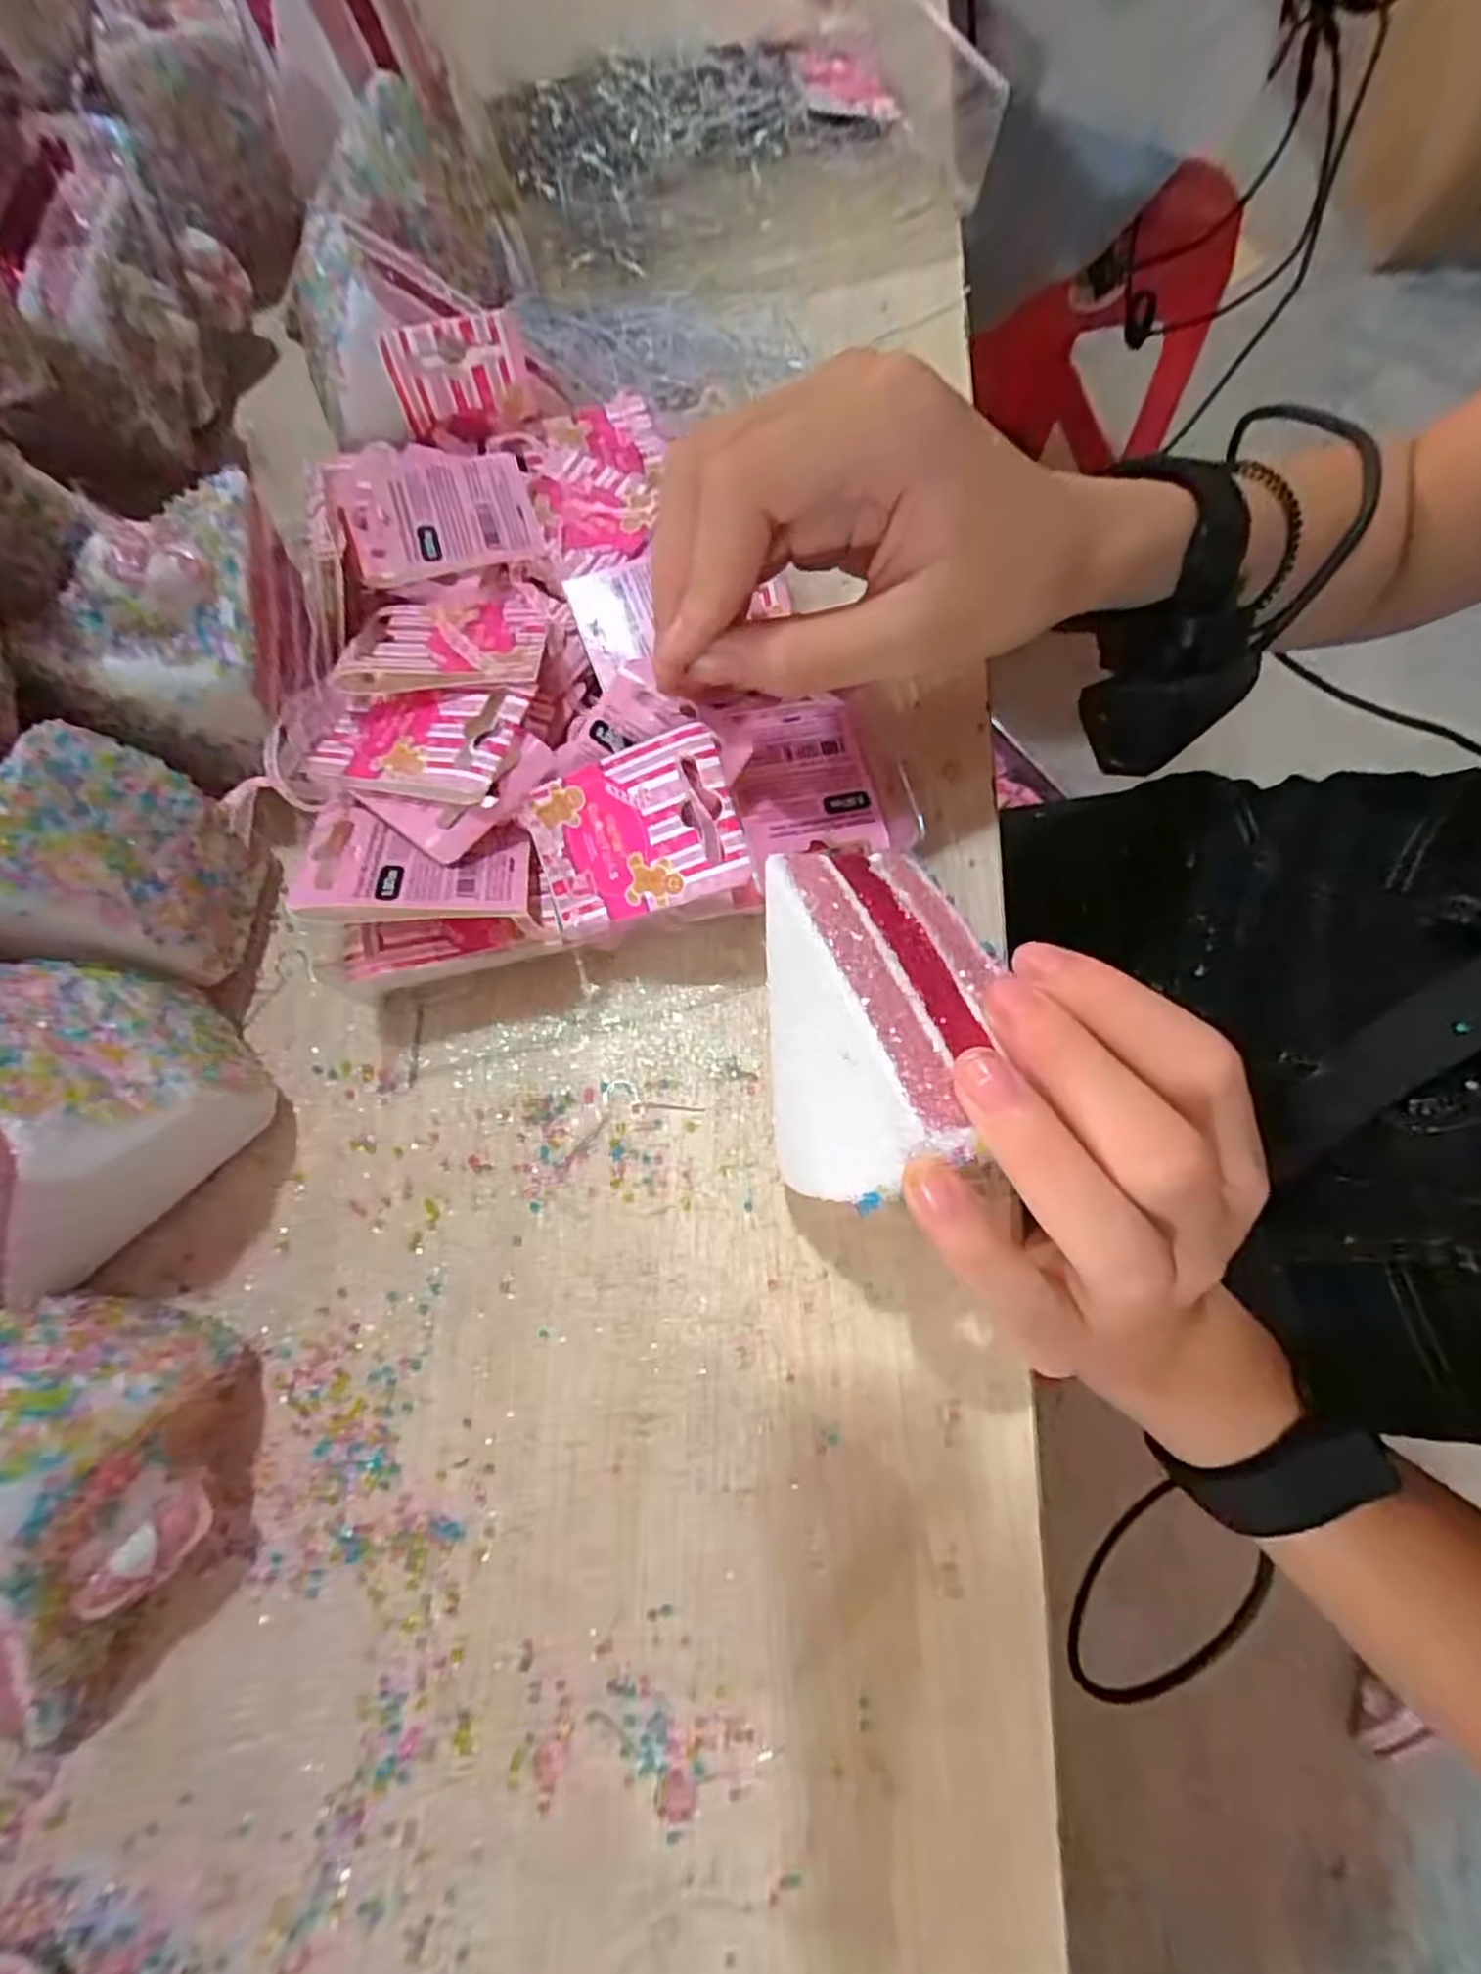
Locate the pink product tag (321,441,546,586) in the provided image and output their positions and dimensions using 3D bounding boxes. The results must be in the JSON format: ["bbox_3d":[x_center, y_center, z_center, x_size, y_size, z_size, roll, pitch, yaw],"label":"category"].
[{"bbox_3d":[-0.099,-0.157,0.255,0.059,0.009,0.053,-15,73,-6],"label":"pink product tag"}]

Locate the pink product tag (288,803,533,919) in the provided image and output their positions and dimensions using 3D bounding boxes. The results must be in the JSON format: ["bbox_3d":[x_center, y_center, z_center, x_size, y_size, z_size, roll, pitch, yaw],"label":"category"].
[{"bbox_3d":[-0.089,-0.035,0.216,0.058,0.004,0.042,-1,50,-12],"label":"pink product tag"}]

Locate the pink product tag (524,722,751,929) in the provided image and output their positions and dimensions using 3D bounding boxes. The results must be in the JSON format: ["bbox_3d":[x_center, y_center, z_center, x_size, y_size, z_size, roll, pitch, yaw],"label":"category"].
[{"bbox_3d":[-0.030,-0.043,0.218,0.058,0.004,0.044,-16,94,16],"label":"pink product tag"}]

